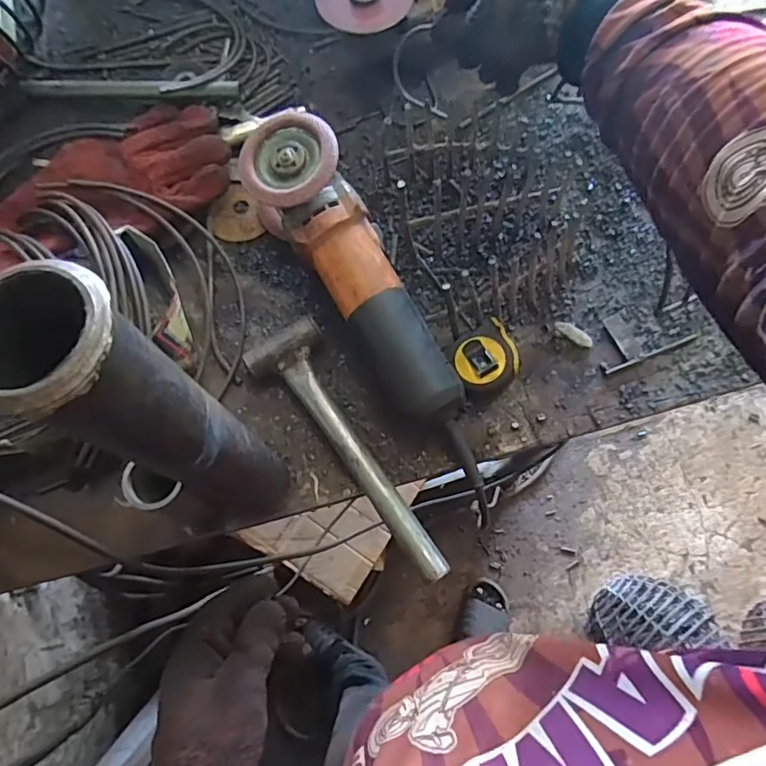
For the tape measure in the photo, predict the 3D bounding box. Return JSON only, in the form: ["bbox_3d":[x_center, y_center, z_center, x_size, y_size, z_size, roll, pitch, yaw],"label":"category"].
[{"bbox_3d":[0.086,-0.019,0.462,0.053,0.027,0.061,-22,74,-5],"label":"tape measure"}]

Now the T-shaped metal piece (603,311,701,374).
[{"bbox_3d":[0.224,-0.044,0.472,0.081,0.006,0.047,-21,74,-4],"label":"T-shaped metal piece"}]

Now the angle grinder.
[{"bbox_3d":[-0.013,-0.068,0.446,0.081,0.091,0.332,-29,75,-7],"label":"angle grinder"}]

